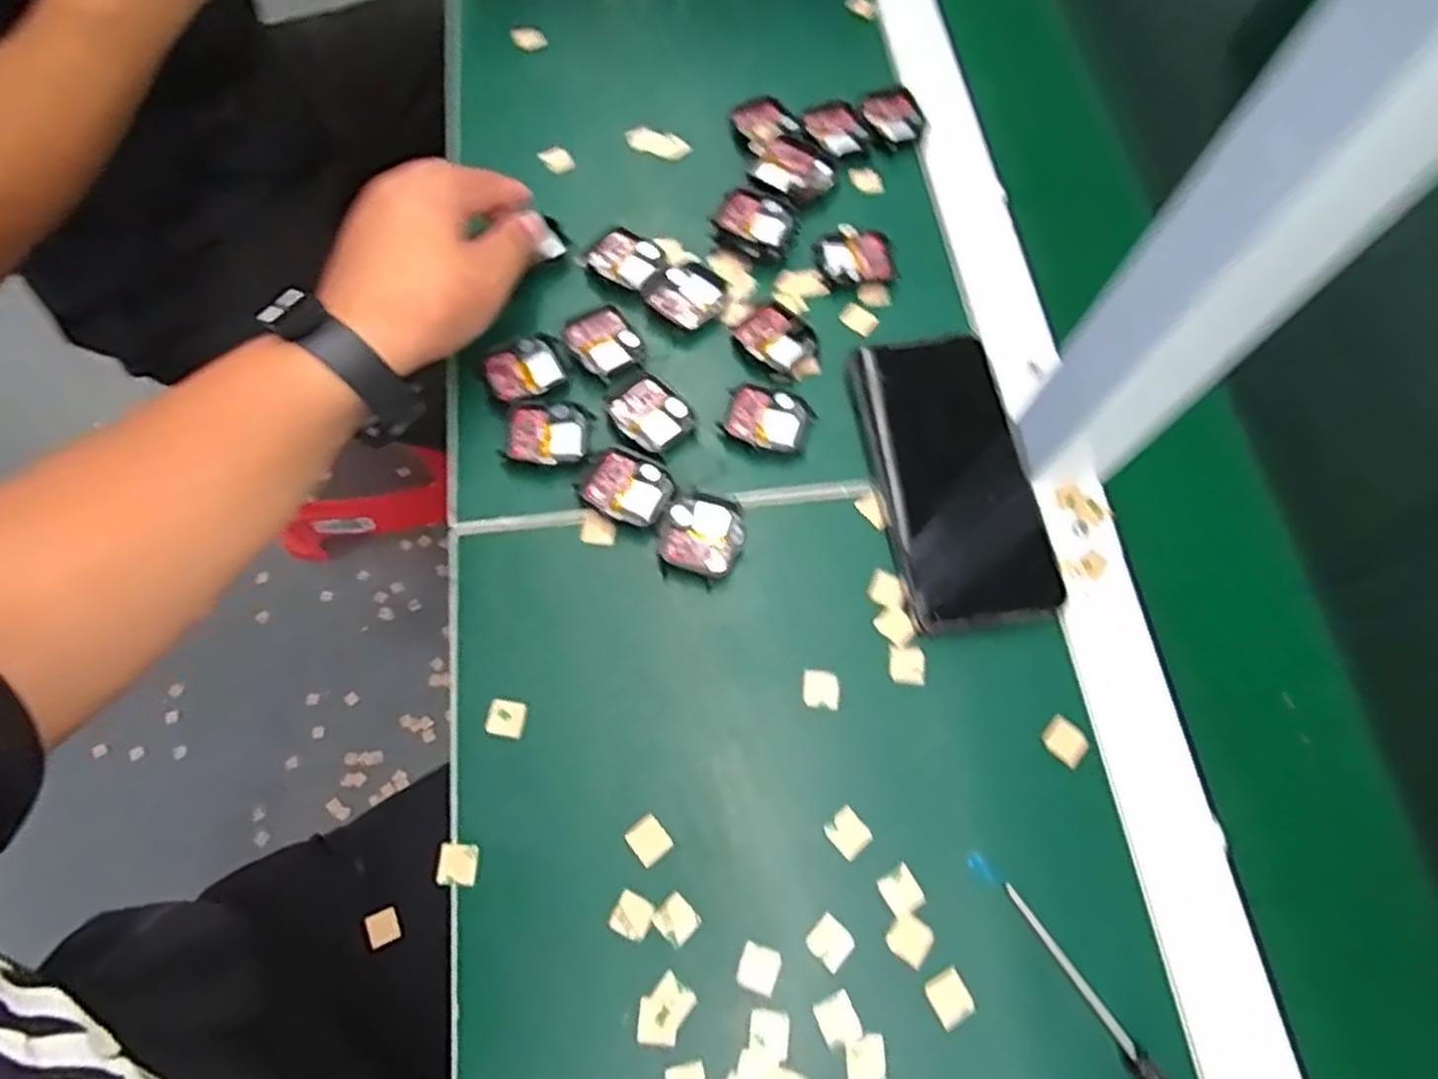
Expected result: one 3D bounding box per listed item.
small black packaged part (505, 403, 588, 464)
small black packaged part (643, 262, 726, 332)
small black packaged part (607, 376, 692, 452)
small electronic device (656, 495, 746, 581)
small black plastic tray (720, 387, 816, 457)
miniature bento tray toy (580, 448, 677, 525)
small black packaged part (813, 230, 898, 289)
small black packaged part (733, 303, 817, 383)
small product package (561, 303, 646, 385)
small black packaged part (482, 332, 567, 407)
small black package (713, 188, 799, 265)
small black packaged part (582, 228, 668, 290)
[{"bbox_3d":[-0.090,-0.056,0.415,0.040,0.008,0.033,-2,69,-3],"label":"small black packaged part"},{"bbox_3d":[-0.019,-0.144,0.455,0.041,0.004,0.043,39,72,12],"label":"small black packaged part"},{"bbox_3d":[-0.036,-0.067,0.421,0.036,0.005,0.041,-41,76,-16],"label":"small black packaged part"},{"bbox_3d":[-0.009,-0.002,0.400,0.042,0.009,0.040,15,69,4],"label":"small electronic device"},{"bbox_3d":[0.026,-0.064,0.422,0.047,0.008,0.036,15,69,4],"label":"small black plastic tray"},{"bbox_3d":[-0.048,-0.028,0.404,0.046,0.009,0.037,29,71,8],"label":"miniature bento tray toy"},{"bbox_3d":[0.080,-0.167,0.466,0.042,0.009,0.038,-15,70,-8],"label":"small black packaged part"},{"bbox_3d":[0.032,-0.112,0.442,0.044,0.008,0.040,43,73,13],"label":"small black packaged part"},{"bbox_3d":[-0.063,-0.110,0.437,0.038,0.005,0.041,-32,74,-13],"label":"small product package"},{"bbox_3d":[-0.106,-0.093,0.431,0.042,0.005,0.037,-29,73,-12],"label":"small black packaged part"},{"bbox_3d":[0.022,-0.188,0.467,0.045,0.015,0.041,28,70,8],"label":"small black package"},{"bbox_3d":[-0.054,-0.165,0.460,0.041,0.006,0.034,37,72,11],"label":"small black packaged part"}]

